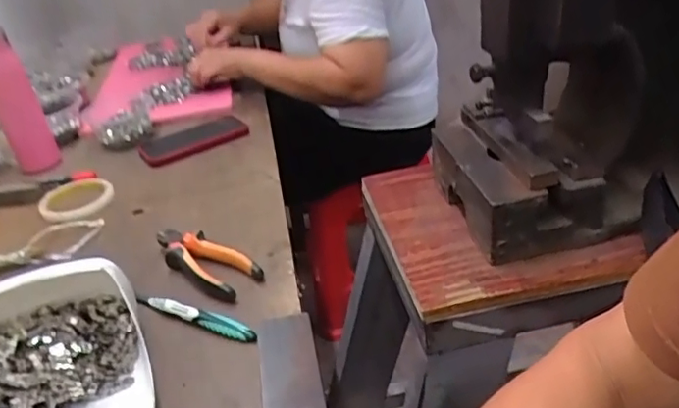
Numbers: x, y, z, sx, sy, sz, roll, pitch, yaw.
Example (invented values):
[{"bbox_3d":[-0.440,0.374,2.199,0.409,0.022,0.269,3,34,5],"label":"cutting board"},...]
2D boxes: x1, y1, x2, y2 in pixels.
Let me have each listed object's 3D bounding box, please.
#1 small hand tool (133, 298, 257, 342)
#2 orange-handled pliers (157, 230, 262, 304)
[{"bbox_3d":[-0.140,0.106,0.554,0.141,0.012,0.016,9,35,27],"label":"small hand tool"},{"bbox_3d":[-0.151,0.059,0.624,0.148,0.020,0.053,17,39,36],"label":"orange-handled pliers"}]

